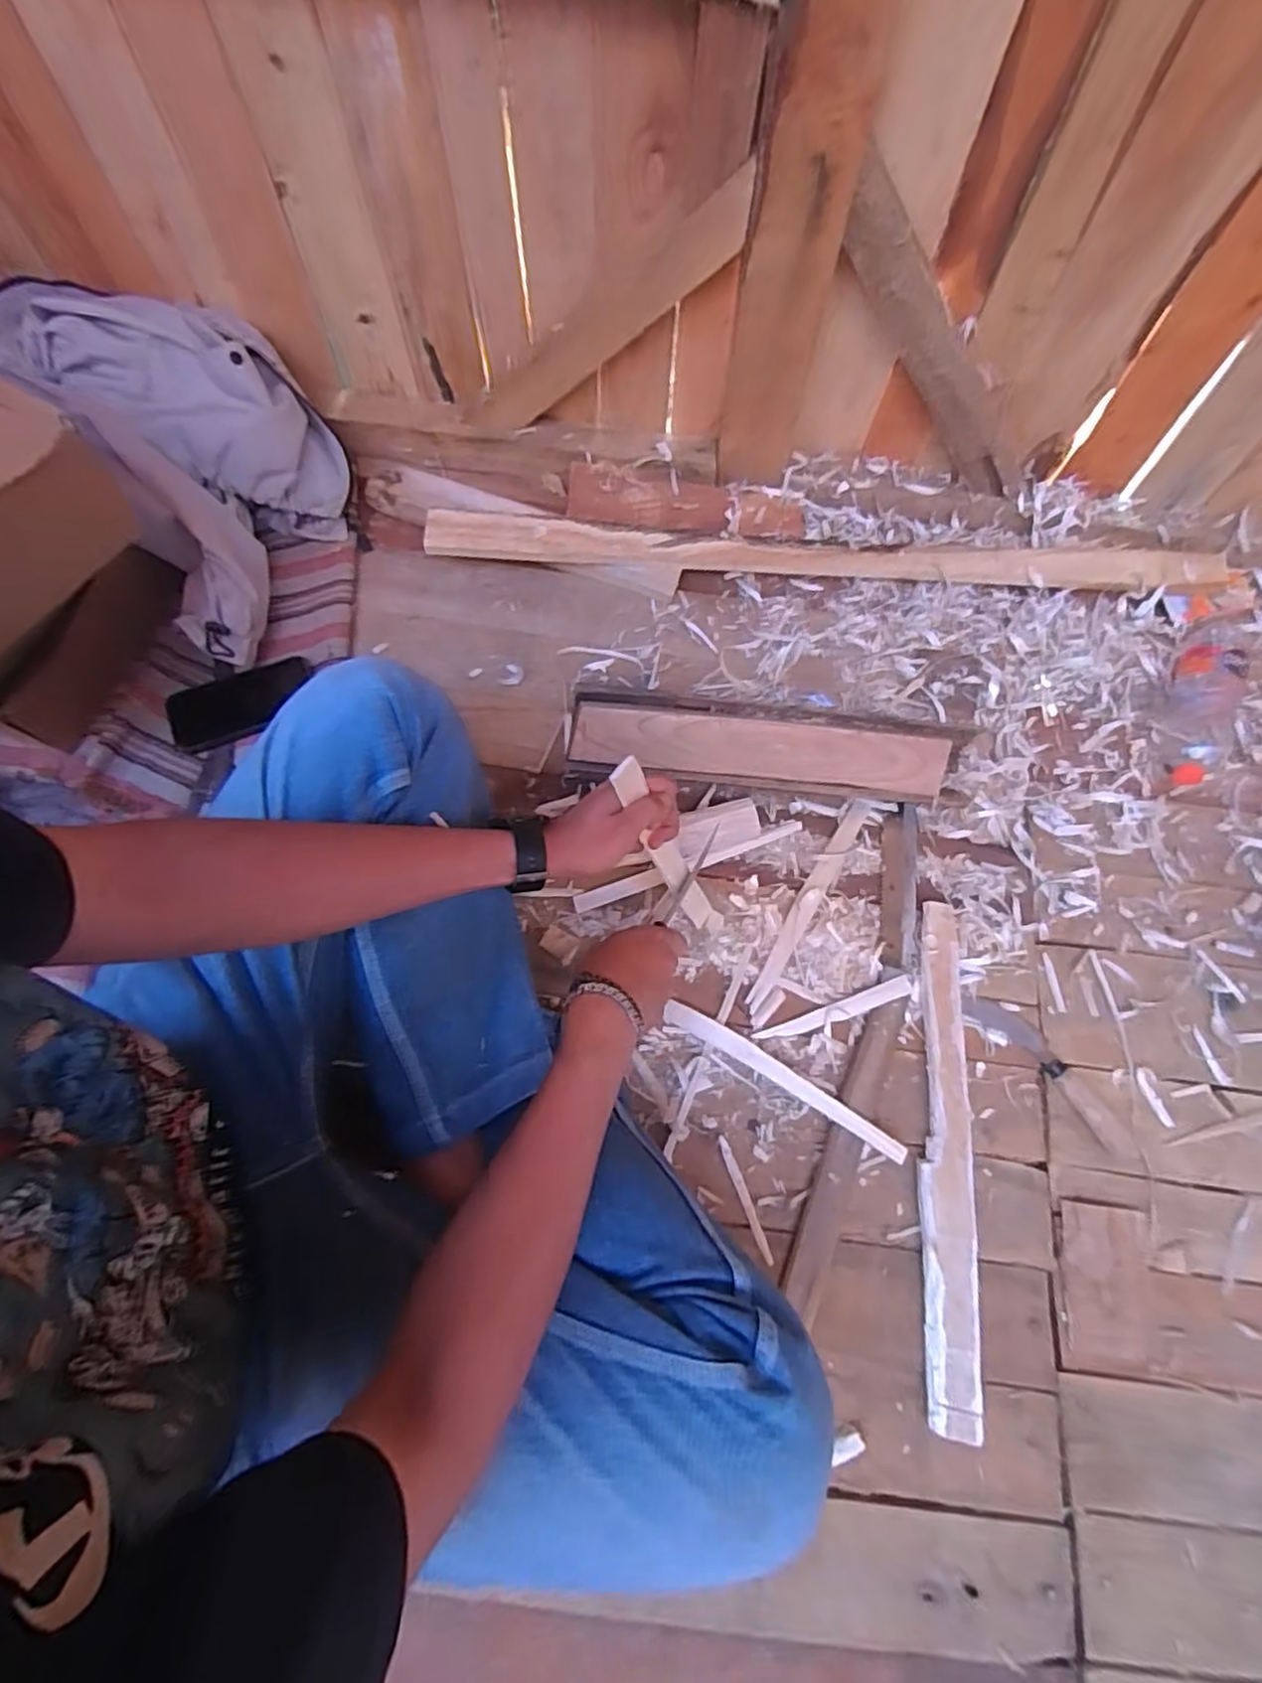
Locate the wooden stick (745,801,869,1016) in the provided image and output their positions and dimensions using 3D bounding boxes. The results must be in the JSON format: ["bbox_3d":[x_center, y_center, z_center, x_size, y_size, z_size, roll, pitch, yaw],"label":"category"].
[{"bbox_3d":[0.183,0.057,0.706,0.020,0.012,0.254,31,71,9],"label":"wooden stick"}]

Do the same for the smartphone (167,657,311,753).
[{"bbox_3d":[-0.418,-0.146,0.743,0.147,0.010,0.075,-20,71,-9],"label":"smartphone"}]

